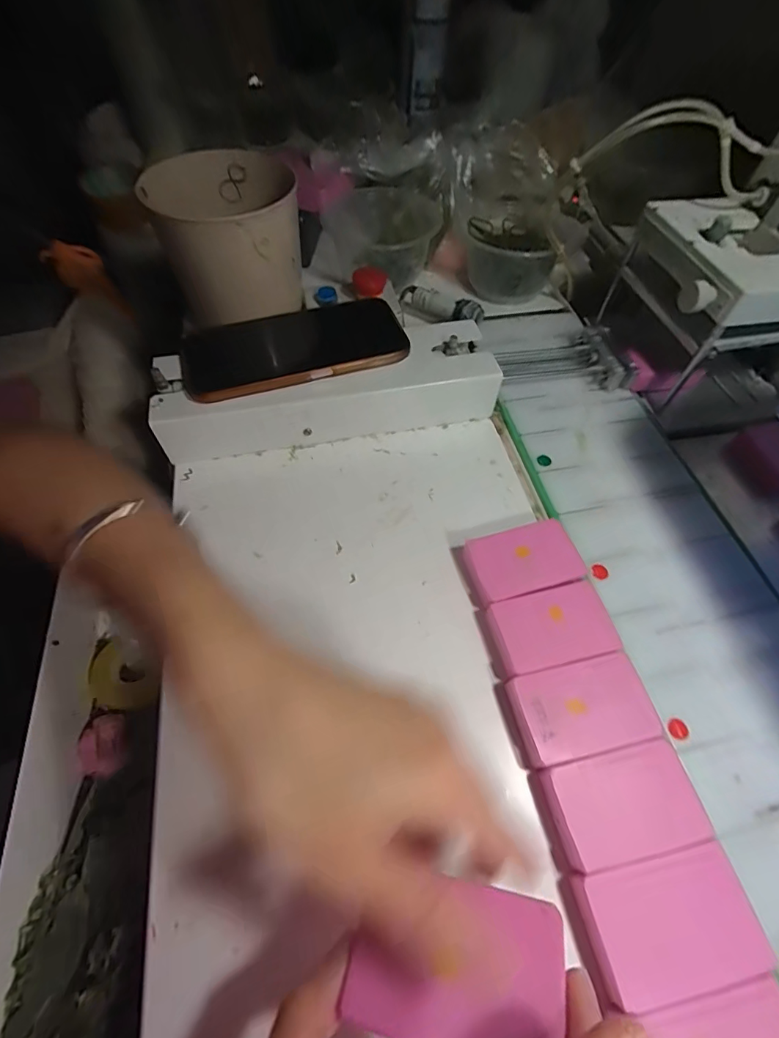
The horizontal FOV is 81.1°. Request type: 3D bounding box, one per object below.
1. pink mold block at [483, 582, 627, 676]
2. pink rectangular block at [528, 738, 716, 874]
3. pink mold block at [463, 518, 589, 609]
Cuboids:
[{"bbox_3d":[0.096,0.066,0.271,0.071,0.014,0.043,-12,59,-8],"label":"pink mold block"},{"bbox_3d":[0.112,0.140,0.224,0.073,0.012,0.043,-11,59,-7],"label":"pink rectangular block"},{"bbox_3d":[0.086,0.029,0.297,0.071,0.016,0.044,-15,59,-9],"label":"pink mold block"}]

